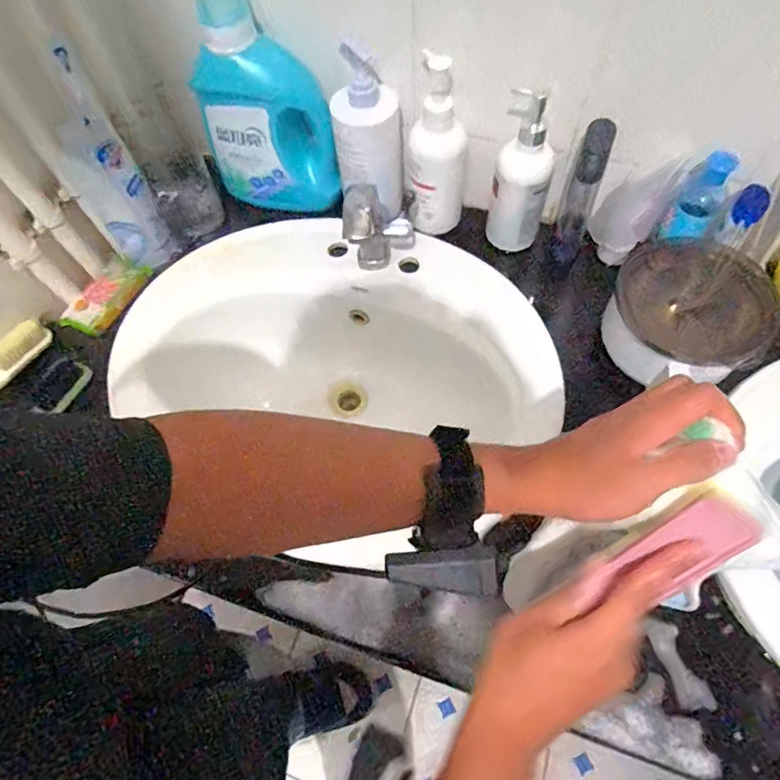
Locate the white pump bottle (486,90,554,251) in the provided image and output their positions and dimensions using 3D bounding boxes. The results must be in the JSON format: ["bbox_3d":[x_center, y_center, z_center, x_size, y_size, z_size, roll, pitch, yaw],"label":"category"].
[{"bbox_3d":[0.165,-0.275,0.630,0.071,0.175,0.088,19,66,13],"label":"white pump bottle"}]

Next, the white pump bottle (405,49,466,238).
[{"bbox_3d":[0.056,-0.294,0.633,0.076,0.201,0.079,-1,63,3],"label":"white pump bottle"}]

